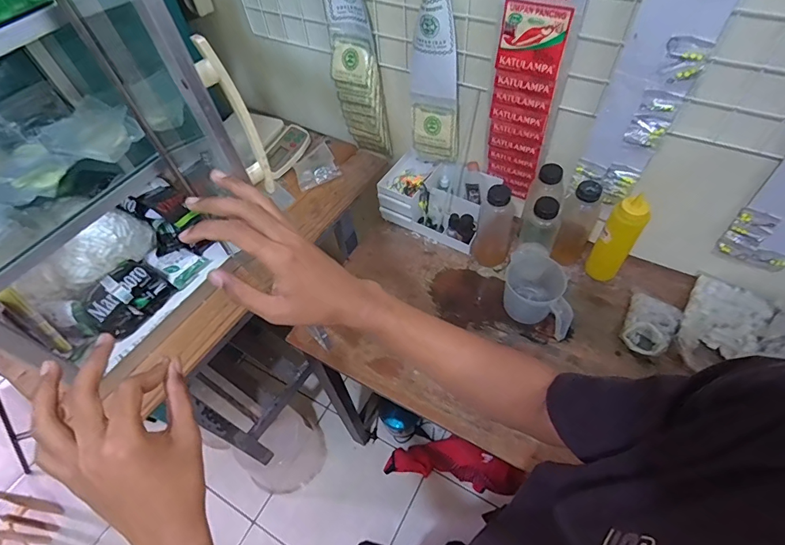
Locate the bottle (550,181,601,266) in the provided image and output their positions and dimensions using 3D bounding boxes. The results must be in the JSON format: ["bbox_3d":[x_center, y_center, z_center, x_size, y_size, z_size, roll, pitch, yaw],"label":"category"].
[{"bbox_3d":[0.345,-0.078,0.797,0.054,0.211,0.052,25,60,21],"label":"bottle"}]

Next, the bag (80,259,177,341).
[{"bbox_3d":[-0.439,0.036,0.693,0.084,0.064,0.118,34,64,25],"label":"bag"}]

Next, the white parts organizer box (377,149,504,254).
[{"bbox_3d":[0.097,-0.159,0.907,0.226,0.114,0.134,23,59,19],"label":"white parts organizer box"}]

